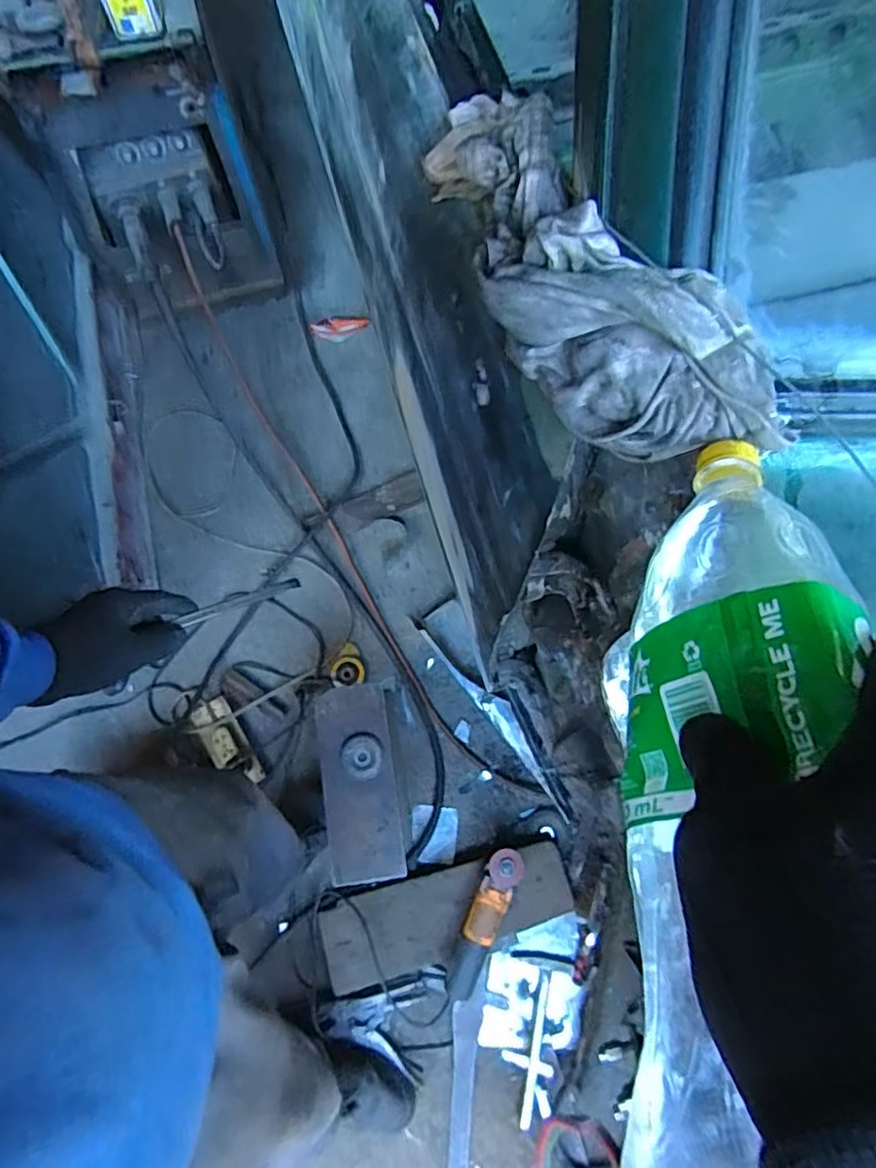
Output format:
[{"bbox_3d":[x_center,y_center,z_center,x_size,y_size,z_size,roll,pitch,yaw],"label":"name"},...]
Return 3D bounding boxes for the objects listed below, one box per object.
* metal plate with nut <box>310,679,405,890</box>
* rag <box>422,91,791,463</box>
[{"bbox_3d":[-0.137,0.338,1.075,0.126,0.030,0.320,-9,75,-2],"label":"metal plate with nut"},{"bbox_3d":[0.072,-0.171,0.340,0.086,0.079,0.270,-30,76,-7],"label":"rag"}]

